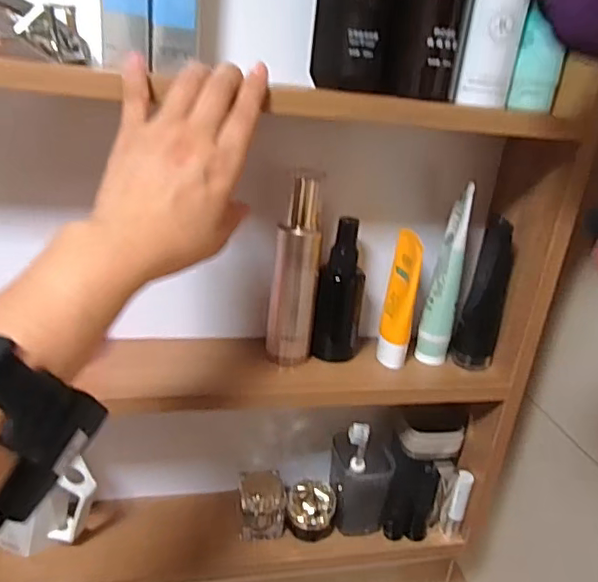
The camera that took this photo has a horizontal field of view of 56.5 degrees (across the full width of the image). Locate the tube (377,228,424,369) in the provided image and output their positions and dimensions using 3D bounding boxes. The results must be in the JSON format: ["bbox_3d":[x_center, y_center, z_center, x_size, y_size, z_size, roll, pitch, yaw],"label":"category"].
[{"bbox_3d":[0.099,0.008,0.528,0.025,0.128,0.051,2,22,-23],"label":"tube"}]

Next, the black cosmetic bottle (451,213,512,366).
[{"bbox_3d":[0.180,0.005,0.537,0.039,0.142,0.042,15,24,21],"label":"black cosmetic bottle"}]

